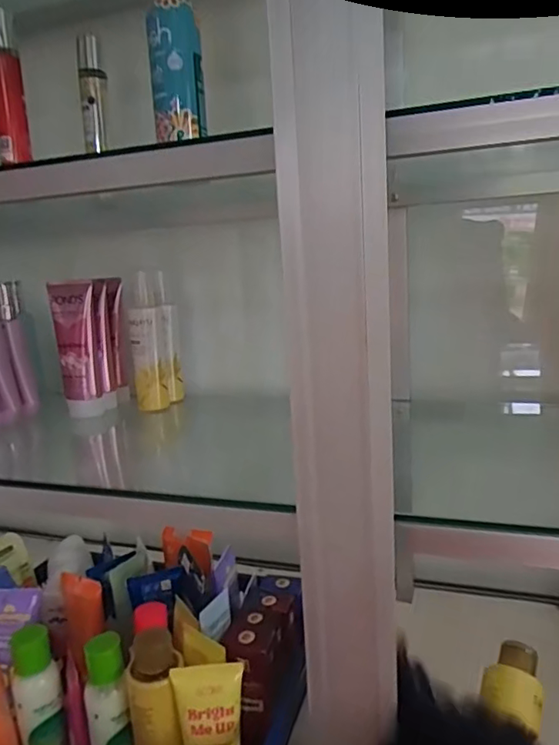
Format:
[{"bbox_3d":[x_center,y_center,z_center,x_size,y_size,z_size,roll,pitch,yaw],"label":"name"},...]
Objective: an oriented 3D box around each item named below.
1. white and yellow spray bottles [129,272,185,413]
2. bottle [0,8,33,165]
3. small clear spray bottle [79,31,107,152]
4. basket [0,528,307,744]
[{"bbox_3d":[-0.144,-0.035,0.639,0.051,0.152,0.053,-5,13,-9],"label":"white and yellow spray bottles"},{"bbox_3d":[-0.253,-0.265,0.509,0.027,0.130,0.019,-8,14,-19],"label":"bottle"},{"bbox_3d":[-0.194,-0.292,0.575,0.026,0.112,0.018,-7,14,-18],"label":"small clear spray bottle"},{"bbox_3d":[-0.155,0.262,0.485,0.309,0.142,0.220,1,14,15],"label":"basket"}]

